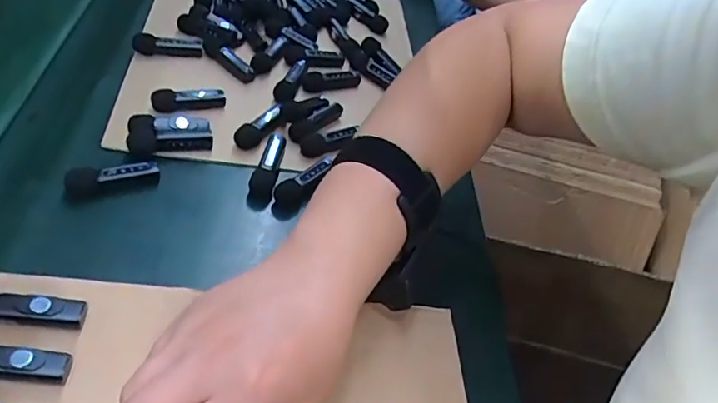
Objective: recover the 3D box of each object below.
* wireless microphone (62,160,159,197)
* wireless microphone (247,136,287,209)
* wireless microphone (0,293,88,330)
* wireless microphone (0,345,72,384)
[{"bbox_3d":[-0.186,-0.018,0.400,0.065,0.013,0.019,-11,49,-32],"label":"wireless microphone"},{"bbox_3d":[-0.076,-0.032,0.445,0.022,0.019,0.068,11,47,-2],"label":"wireless microphone"},{"bbox_3d":[-0.189,0.060,0.294,0.065,0.011,0.018,8,48,-14],"label":"wireless microphone"},{"bbox_3d":[-0.186,0.084,0.274,0.062,0.011,0.018,10,48,-13],"label":"wireless microphone"}]

